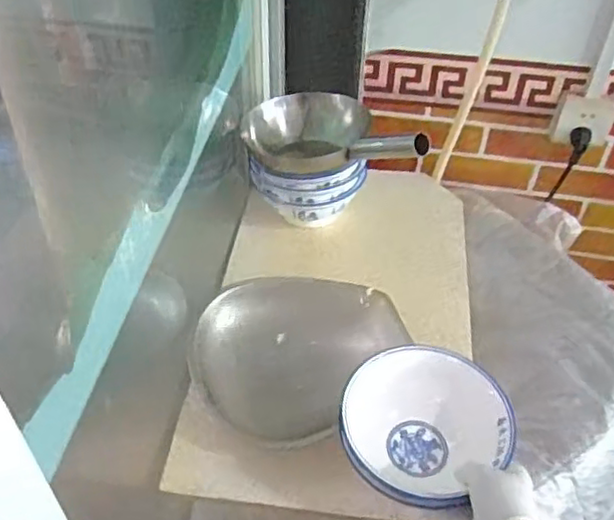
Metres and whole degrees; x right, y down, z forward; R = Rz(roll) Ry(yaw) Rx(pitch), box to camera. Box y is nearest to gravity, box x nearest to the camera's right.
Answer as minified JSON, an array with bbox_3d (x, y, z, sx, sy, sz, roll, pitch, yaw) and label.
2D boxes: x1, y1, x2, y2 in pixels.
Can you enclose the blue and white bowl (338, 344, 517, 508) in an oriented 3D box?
[{"bbox_3d":[0.122,0.183,0.734,0.174,0.082,0.180,1,45,-1],"label":"blue and white bowl"}]

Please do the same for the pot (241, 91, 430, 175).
[{"bbox_3d":[0.043,-0.186,1.007,0.272,0.080,0.139,13,47,12],"label":"pot"}]

